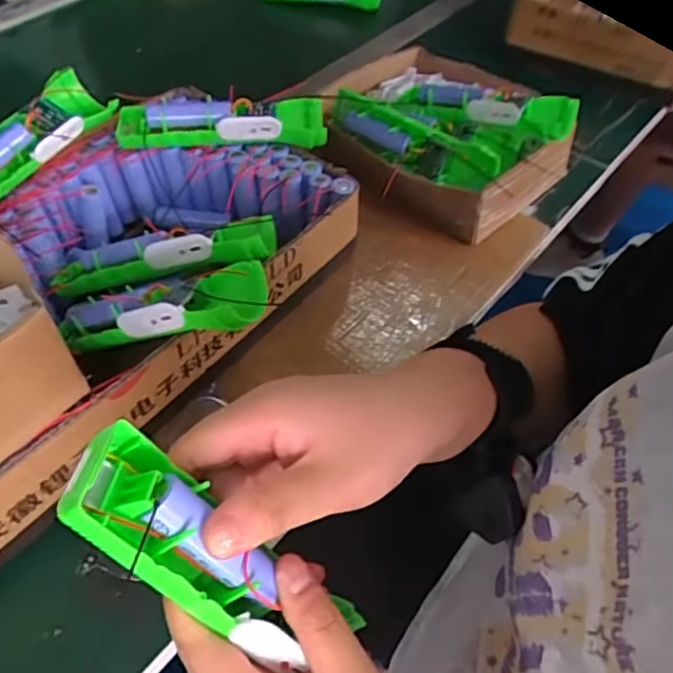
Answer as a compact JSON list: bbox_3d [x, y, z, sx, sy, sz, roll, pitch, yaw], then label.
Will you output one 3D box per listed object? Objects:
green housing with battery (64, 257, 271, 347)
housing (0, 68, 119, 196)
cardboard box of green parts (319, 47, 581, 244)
[{"bbox_3d":[-0.114,-0.016,0.391,0.151,0.033,0.056,-10,49,16],"label":"green housing with battery"},{"bbox_3d":[-0.235,-0.149,0.475,0.060,0.032,0.152,22,55,17],"label":"housing"},{"bbox_3d":[0.094,-0.198,0.575,0.195,0.068,0.188,33,59,24],"label":"cardboard box of green parts"}]

